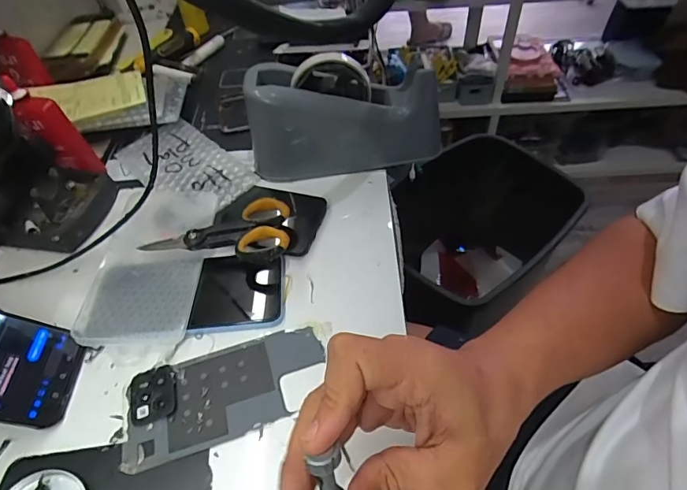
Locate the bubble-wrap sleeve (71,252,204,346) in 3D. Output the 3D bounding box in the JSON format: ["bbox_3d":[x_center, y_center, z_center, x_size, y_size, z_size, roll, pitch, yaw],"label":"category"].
[{"bbox_3d":[-0.183,0.047,0.399,0.098,0.009,0.092,-2,49,-2],"label":"bubble-wrap sleeve"}]

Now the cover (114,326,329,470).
[{"bbox_3d":[-0.090,0.111,0.343,0.151,0.005,0.075,-15,51,-8],"label":"cover"}]

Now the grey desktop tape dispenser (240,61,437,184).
[{"bbox_3d":[0.000,-0.137,0.468,0.199,0.095,0.065,-7,50,-2],"label":"grey desktop tape dispenser"}]

